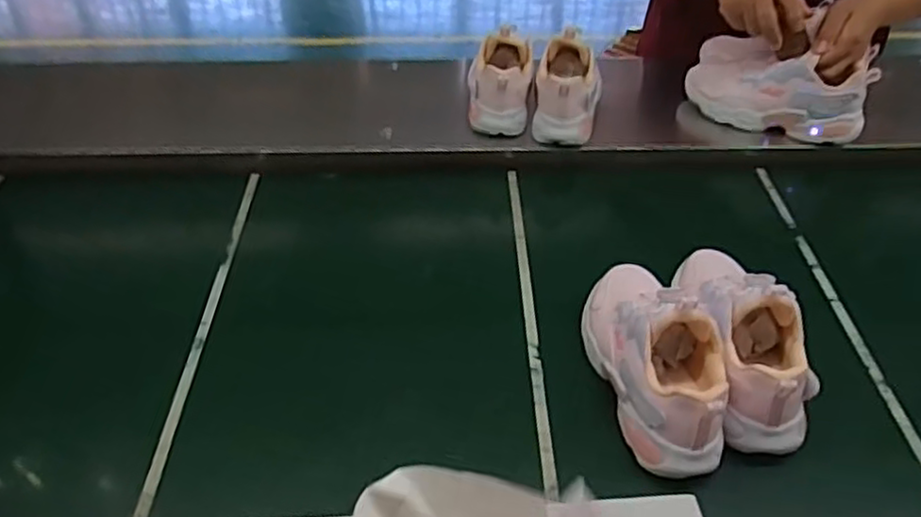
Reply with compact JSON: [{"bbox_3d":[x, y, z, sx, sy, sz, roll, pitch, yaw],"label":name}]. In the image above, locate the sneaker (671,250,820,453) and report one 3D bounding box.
[{"bbox_3d":[0.247,0.056,0.615,0.088,0.113,0.211,-2,42,-3],"label":"sneaker"}]

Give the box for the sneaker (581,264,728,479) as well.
[{"bbox_3d":[0.167,0.069,0.604,0.077,0.102,0.215,-7,43,-9],"label":"sneaker"}]

